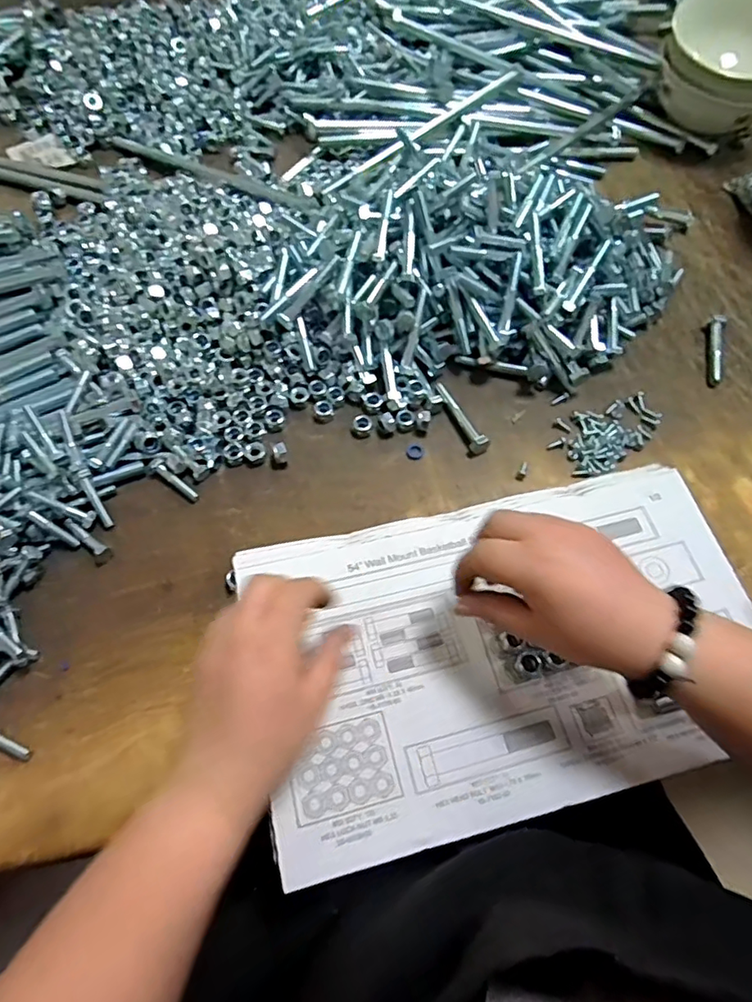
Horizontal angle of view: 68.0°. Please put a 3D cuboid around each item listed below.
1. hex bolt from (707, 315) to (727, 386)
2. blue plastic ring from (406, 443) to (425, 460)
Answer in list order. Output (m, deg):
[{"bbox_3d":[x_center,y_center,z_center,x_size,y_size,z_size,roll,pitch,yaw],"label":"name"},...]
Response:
[{"bbox_3d":[0.300,-0.134,0.492,0.010,0.015,0.072,14,64,6],"label":"hex bolt"},{"bbox_3d":[0.032,-0.040,0.448,0.015,0.004,0.015,1,63,-1],"label":"blue plastic ring"}]

